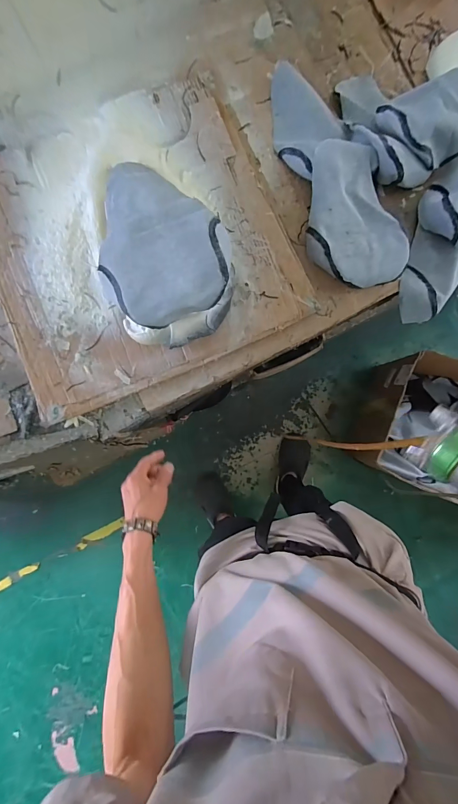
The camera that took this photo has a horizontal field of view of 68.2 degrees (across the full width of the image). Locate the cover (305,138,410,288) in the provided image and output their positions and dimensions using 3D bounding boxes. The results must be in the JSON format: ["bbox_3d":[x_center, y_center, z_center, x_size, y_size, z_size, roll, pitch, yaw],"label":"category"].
[{"bbox_3d":[0.250,-0.369,0.665,0.193,0.045,0.289,-4,88,0],"label":"cover"}]

